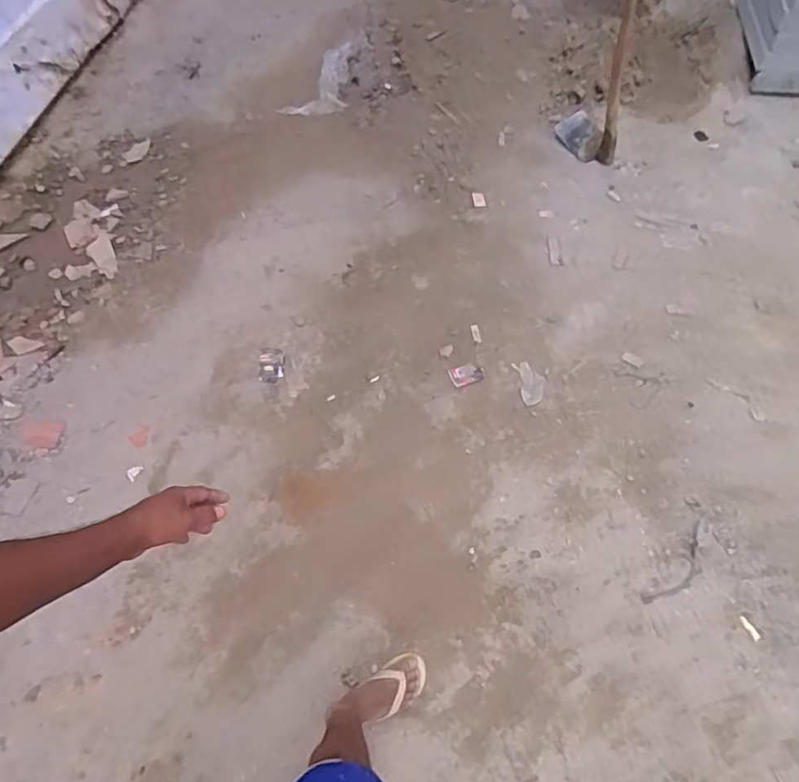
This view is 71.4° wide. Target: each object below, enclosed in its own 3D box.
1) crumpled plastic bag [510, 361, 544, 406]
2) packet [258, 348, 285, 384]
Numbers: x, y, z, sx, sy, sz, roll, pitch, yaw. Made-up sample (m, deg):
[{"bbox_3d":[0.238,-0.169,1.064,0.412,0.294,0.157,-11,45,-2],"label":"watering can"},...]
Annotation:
[{"bbox_3d":[0.421,-0.025,1.786,0.078,0.020,0.153,-9,60,-7],"label":"crumpled plastic bag"},{"bbox_3d":[-0.406,-0.084,1.768,0.078,0.012,0.119,-3,59,-4],"label":"packet"}]

